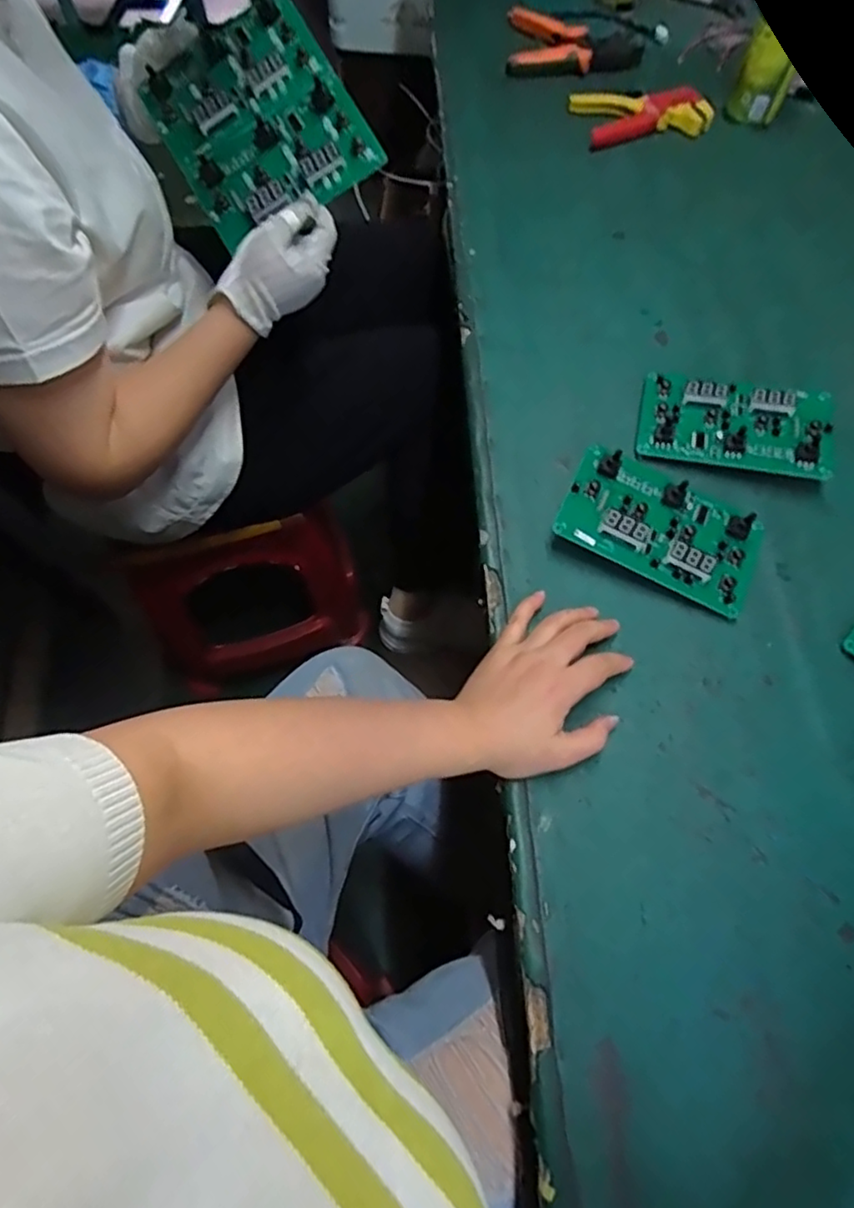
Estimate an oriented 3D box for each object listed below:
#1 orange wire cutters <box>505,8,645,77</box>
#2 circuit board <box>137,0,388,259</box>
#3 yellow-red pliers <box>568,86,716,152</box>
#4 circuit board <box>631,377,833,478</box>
[{"bbox_3d":[0.202,-0.757,0.856,0.182,0.023,0.124,8,66,2],"label":"orange wire cutters"},{"bbox_3d":[-0.157,-0.444,0.582,0.165,0.024,0.184,-31,87,8],"label":"circuit board"},{"bbox_3d":[0.276,-0.622,0.797,0.165,0.025,0.100,-6,66,-5],"label":"yellow-red pliers"},{"bbox_3d":[0.285,-0.166,0.584,0.164,0.035,0.092,14,66,4],"label":"circuit board"}]

